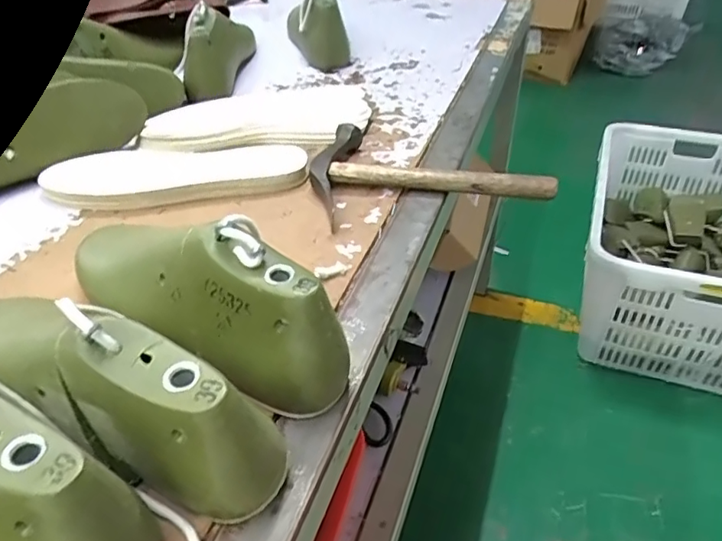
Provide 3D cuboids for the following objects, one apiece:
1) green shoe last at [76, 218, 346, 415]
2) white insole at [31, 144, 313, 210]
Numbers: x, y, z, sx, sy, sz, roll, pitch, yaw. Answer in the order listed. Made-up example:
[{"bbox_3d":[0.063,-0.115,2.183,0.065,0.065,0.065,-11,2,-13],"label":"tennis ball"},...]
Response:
[{"bbox_3d":[-0.118,0.001,0.371,0.256,0.098,0.077,25,47,29],"label":"green shoe last"},{"bbox_3d":[-0.182,-0.097,0.559,0.251,0.018,0.084,-2,47,-3],"label":"white insole"}]

